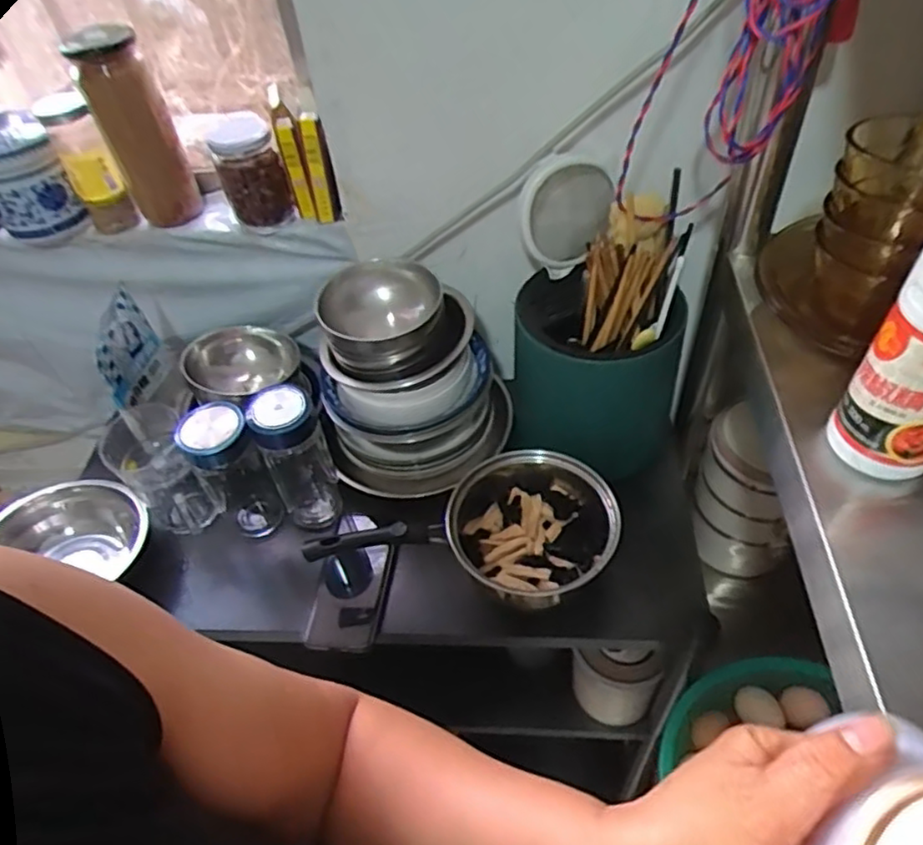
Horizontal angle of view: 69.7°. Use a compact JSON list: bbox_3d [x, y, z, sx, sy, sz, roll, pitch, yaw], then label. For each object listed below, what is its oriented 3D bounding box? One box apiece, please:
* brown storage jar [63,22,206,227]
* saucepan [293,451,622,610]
[{"bbox_3d":[-0.381,-0.345,0.785,0.073,0.205,0.074,-21,49,-13],"label":"brown storage jar"},{"bbox_3d":[0.005,0.106,0.699,0.307,0.062,0.159,0,48,6],"label":"saucepan"}]

